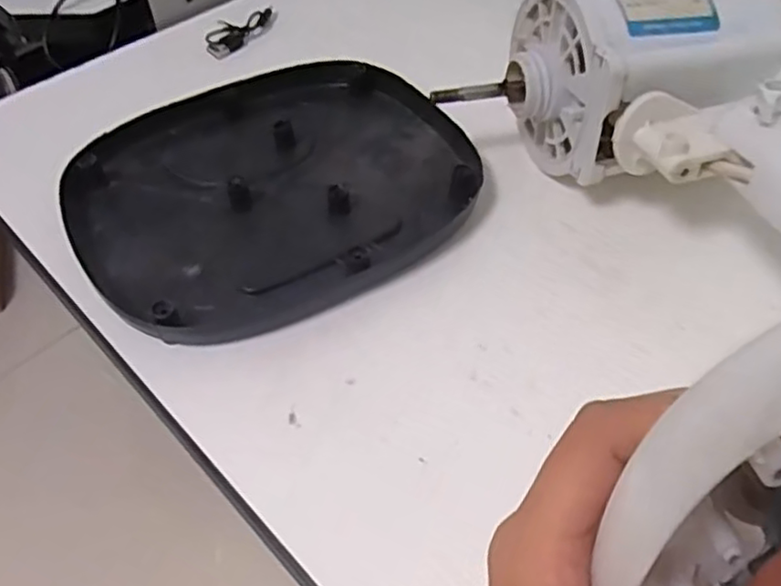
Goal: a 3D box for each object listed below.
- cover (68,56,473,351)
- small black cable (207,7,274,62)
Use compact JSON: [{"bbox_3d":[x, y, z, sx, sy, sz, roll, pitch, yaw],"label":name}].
[{"bbox_3d":[-0.069,-0.069,0.398,0.223,0.022,0.190,-30,56,-21],"label":"cover"},{"bbox_3d":[-0.117,-0.201,0.518,0.021,0.016,0.067,20,54,17],"label":"small black cable"}]

